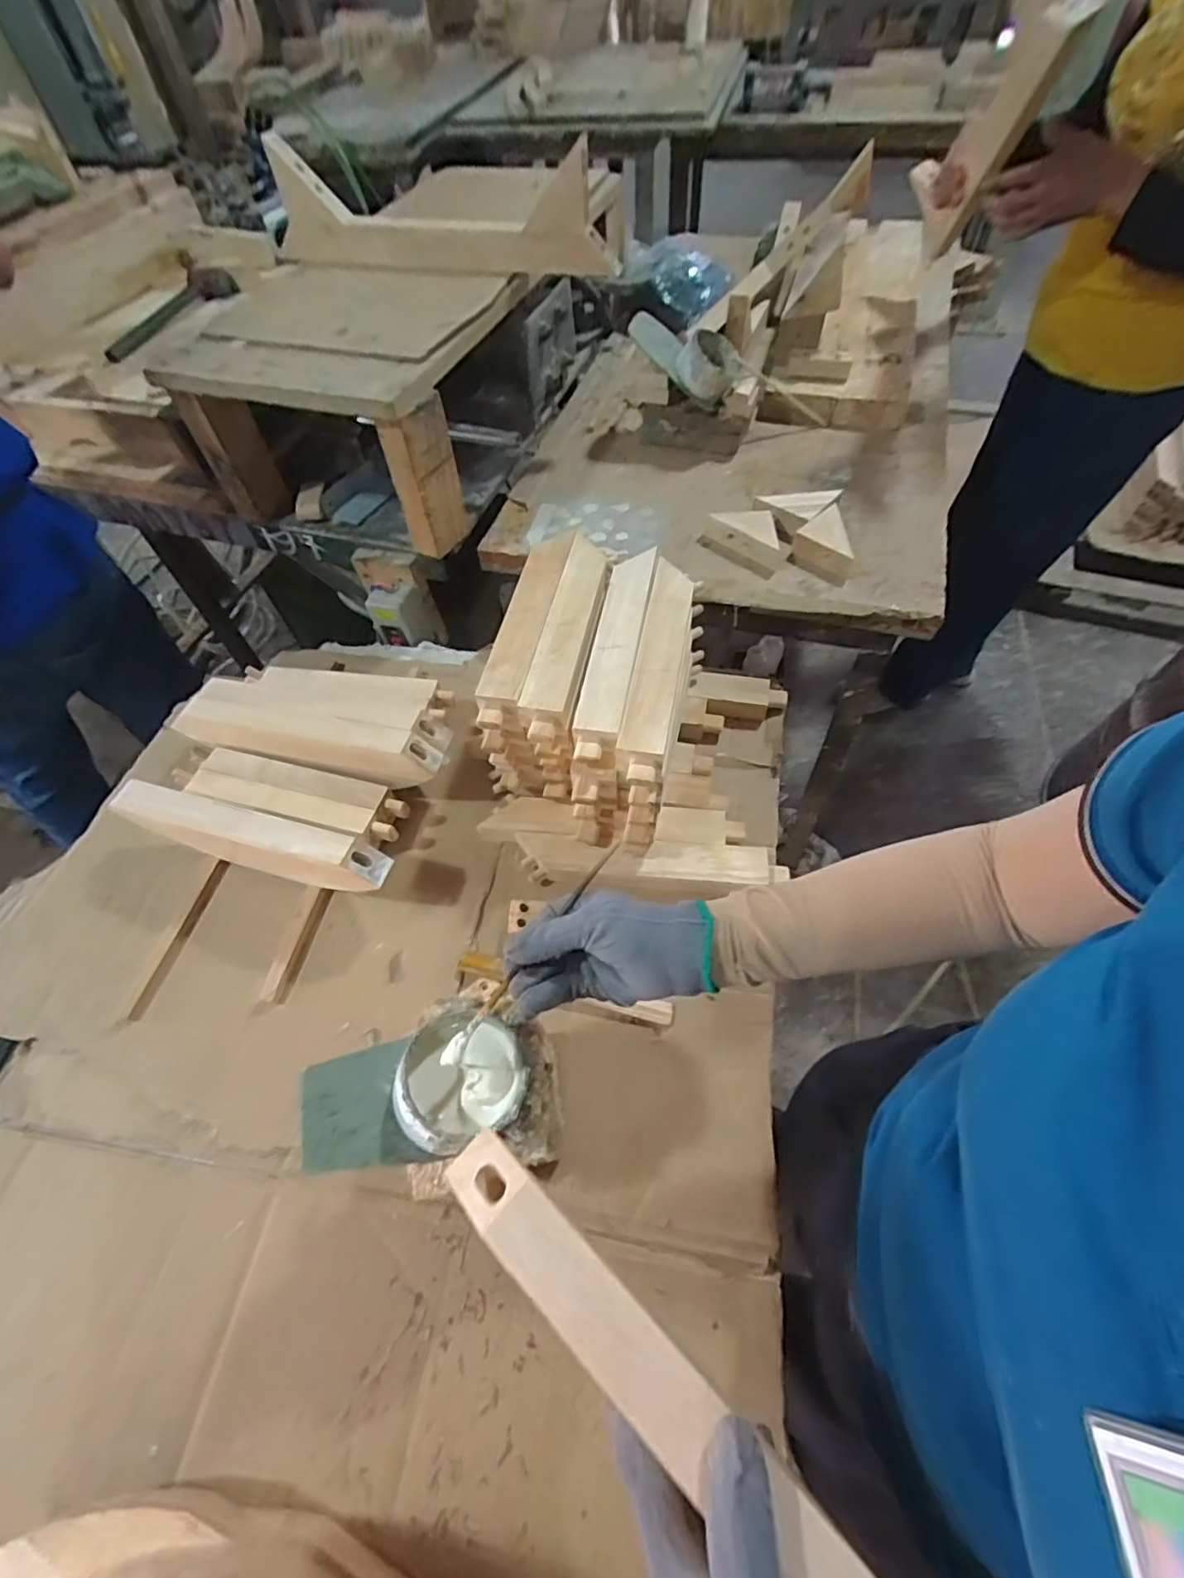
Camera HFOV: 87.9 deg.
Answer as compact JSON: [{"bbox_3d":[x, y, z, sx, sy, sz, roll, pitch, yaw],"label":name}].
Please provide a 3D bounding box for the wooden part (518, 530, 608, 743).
[{"bbox_3d":[-0.025,-0.160,0.618,0.041,0.022,0.255,8,58,9],"label":"wooden part"}]

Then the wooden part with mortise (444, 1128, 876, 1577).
[{"bbox_3d":[0.050,0.269,0.252,0.309,0.029,0.035,38,67,22],"label":"wooden part with mortise"}]

